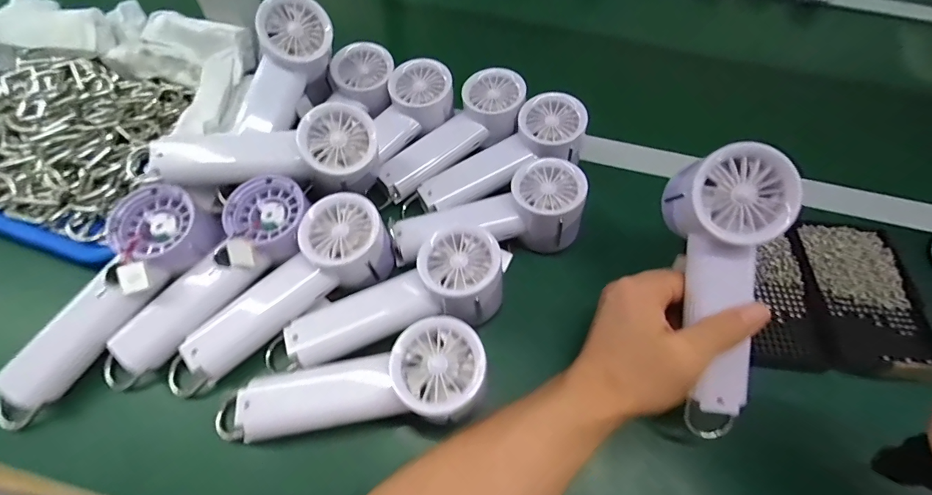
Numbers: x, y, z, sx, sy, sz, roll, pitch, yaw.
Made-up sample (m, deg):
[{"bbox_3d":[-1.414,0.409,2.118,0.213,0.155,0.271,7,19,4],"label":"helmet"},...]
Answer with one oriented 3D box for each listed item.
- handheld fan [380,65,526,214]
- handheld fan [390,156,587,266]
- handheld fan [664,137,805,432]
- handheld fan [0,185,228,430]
[{"bbox_3d":[-0.011,-0.110,0.419,0.173,0.038,0.063,-42,68,-10],"label":"handheld fan"},{"bbox_3d":[0.022,-0.024,0.379,0.172,0.070,0.068,-14,59,3],"label":"handheld fan"},{"bbox_3d":[0.171,0.031,0.289,0.061,0.064,0.192,0,96,-3],"label":"handheld fan"},{"bbox_3d":[-0.272,0.039,0.316,0.065,0.060,0.192,27,61,13],"label":"handheld fan"}]

